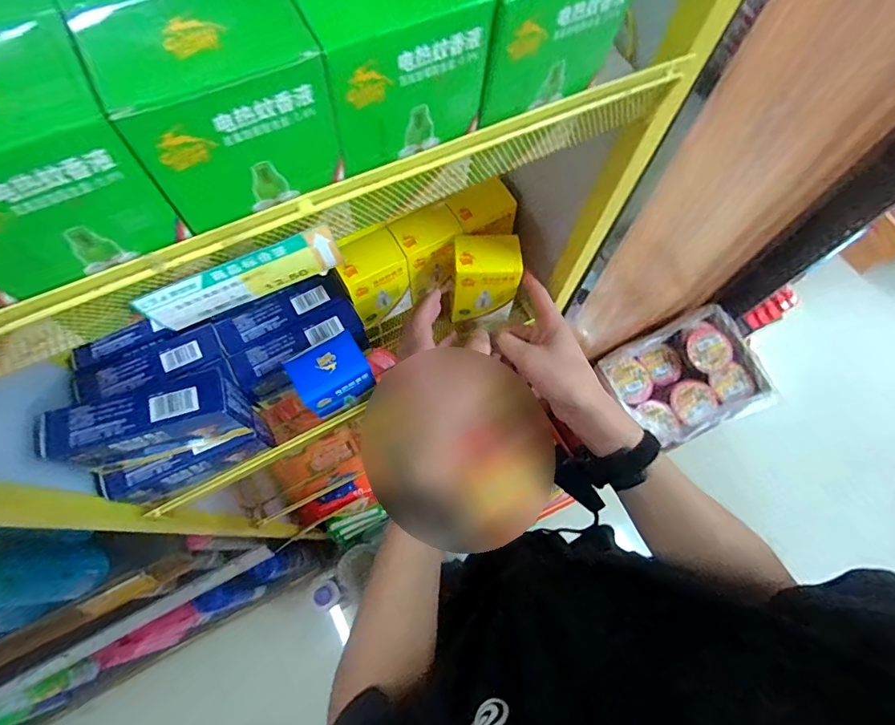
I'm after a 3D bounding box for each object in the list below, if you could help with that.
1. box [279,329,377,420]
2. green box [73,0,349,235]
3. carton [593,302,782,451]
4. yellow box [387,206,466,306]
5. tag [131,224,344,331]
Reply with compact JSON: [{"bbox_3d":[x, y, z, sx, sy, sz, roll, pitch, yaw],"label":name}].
[{"bbox_3d":[-0.107,0.015,0.452,0.065,0.070,0.050,-30,72,-12],"label":"box"},{"bbox_3d":[-0.080,-0.091,0.174,0.070,0.061,0.049,-31,73,-13],"label":"green box"},{"bbox_3d":[0.477,0.034,0.960,0.316,0.083,0.223,-24,71,-10],"label":"carton"},{"bbox_3d":[-0.022,-0.120,0.516,0.062,0.089,0.047,-25,71,-11],"label":"yellow box"},{"bbox_3d":[-0.093,-0.038,0.222,0.086,0.034,0.004,-23,71,-10],"label":"tag"}]

